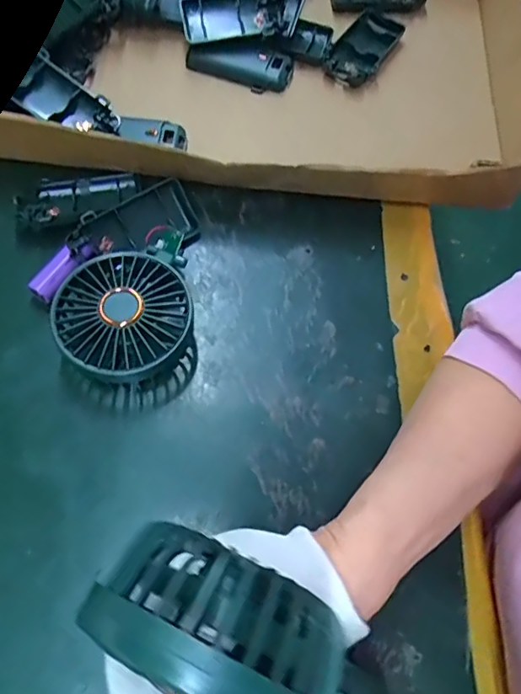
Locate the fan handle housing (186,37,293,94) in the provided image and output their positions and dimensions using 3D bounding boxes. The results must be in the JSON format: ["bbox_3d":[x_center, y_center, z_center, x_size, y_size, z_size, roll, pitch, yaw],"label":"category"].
[{"bbox_3d":[-0.019,-0.256,0.468,0.094,0.028,0.032,7,66,2],"label":"fan handle housing"}]

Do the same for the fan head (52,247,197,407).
[{"bbox_3d":[-0.086,-0.012,0.345,0.089,0.050,0.087,34,69,13],"label":"fan head"}]

